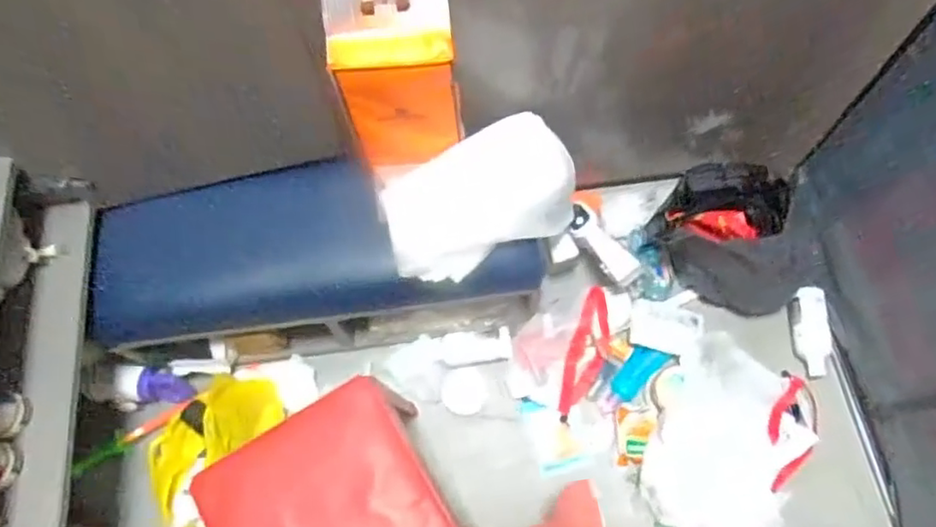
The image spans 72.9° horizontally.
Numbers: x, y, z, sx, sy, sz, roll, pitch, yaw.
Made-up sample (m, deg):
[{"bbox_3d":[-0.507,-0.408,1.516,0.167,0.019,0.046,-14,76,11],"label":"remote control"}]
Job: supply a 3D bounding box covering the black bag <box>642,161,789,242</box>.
[{"bbox_3d":[0.476,-0.127,1.211,0.233,0.100,0.141,3,111,18],"label":"black bag"}]

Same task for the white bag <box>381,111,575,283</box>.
[{"bbox_3d":[0.010,-0.109,1.108,0.324,0.111,0.204,-28,103,-10],"label":"white bag"}]

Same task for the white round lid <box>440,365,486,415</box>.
[{"bbox_3d":[-0.008,0.258,1.279,0.088,0.018,0.093,-1,68,2],"label":"white round lid"}]

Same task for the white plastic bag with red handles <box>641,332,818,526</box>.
[{"bbox_3d":[0.465,0.328,1.166,0.270,0.084,0.332,29,72,13],"label":"white plastic bag with red handles"}]

